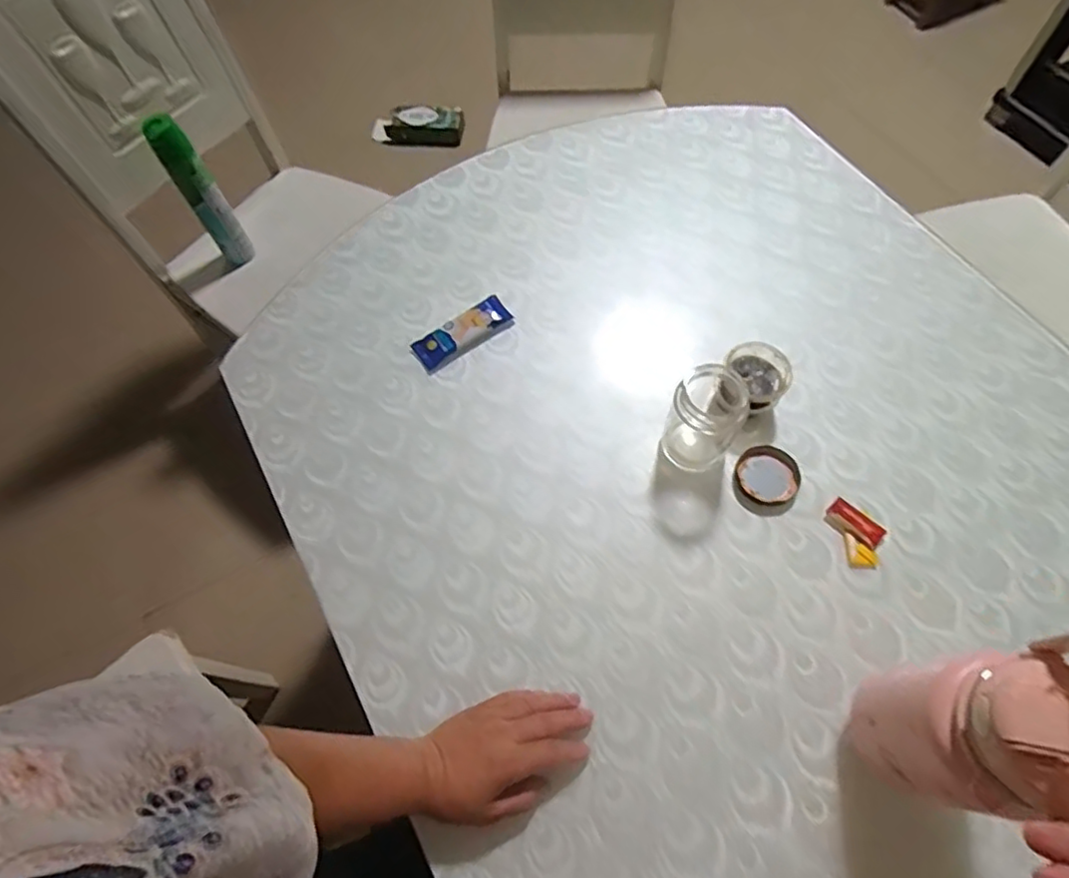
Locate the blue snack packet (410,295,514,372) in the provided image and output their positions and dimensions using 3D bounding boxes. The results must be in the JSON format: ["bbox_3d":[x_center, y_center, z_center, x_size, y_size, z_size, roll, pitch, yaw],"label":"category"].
[{"bbox_3d":[-0.085,-0.129,0.752,0.121,0.022,0.043,-36,67,-14],"label":"blue snack packet"}]

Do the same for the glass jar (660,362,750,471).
[{"bbox_3d":[0.177,-0.023,0.647,0.067,0.099,0.077,36,70,19],"label":"glass jar"}]

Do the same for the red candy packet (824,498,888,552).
[{"bbox_3d":[0.321,0.088,0.636,0.029,0.012,0.056,-42,68,-17],"label":"red candy packet"}]

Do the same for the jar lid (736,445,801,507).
[{"bbox_3d":[0.244,0.037,0.662,0.060,0.013,0.063,-1,63,2],"label":"jar lid"}]

